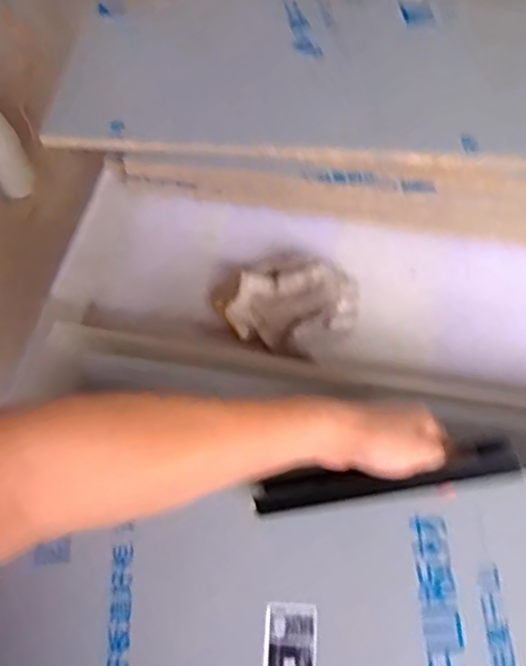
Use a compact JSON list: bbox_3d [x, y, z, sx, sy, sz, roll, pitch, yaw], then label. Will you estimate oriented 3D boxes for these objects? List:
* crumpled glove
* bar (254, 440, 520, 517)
[{"bbox_3d":[0.032,-0.038,0.802,0.172,0.048,0.101,-5,61,1],"label":"crumpled glove"},{"bbox_3d":[0.089,0.111,0.512,0.199,0.015,0.028,-14,60,17],"label":"bar"}]

